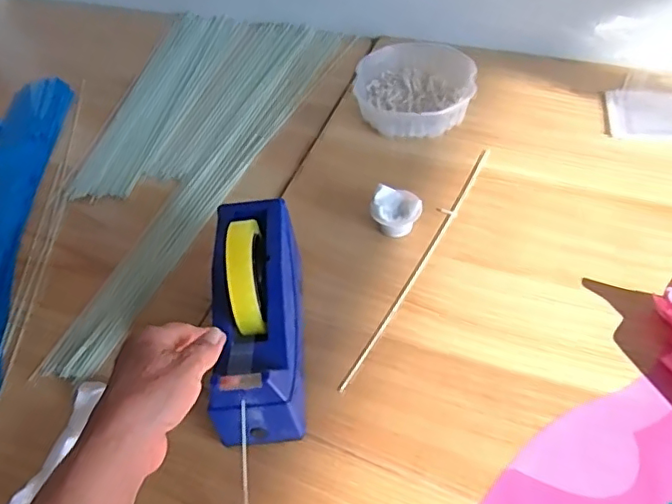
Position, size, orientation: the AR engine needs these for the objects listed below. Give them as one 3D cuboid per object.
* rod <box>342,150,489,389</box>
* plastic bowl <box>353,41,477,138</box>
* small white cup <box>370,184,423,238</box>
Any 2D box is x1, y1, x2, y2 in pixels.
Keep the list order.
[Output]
[{"bbox_3d":[0.096,0.000,0.601,0.018,0.004,0.354,20,55,21],"label":"rod"},{"bbox_3d":[0.102,-0.215,0.754,0.148,0.046,0.152,-3,50,4],"label":"plastic bowl"},{"bbox_3d":[0.066,-0.040,0.617,0.051,0.041,0.045,7,51,12],"label":"small white cup"}]

